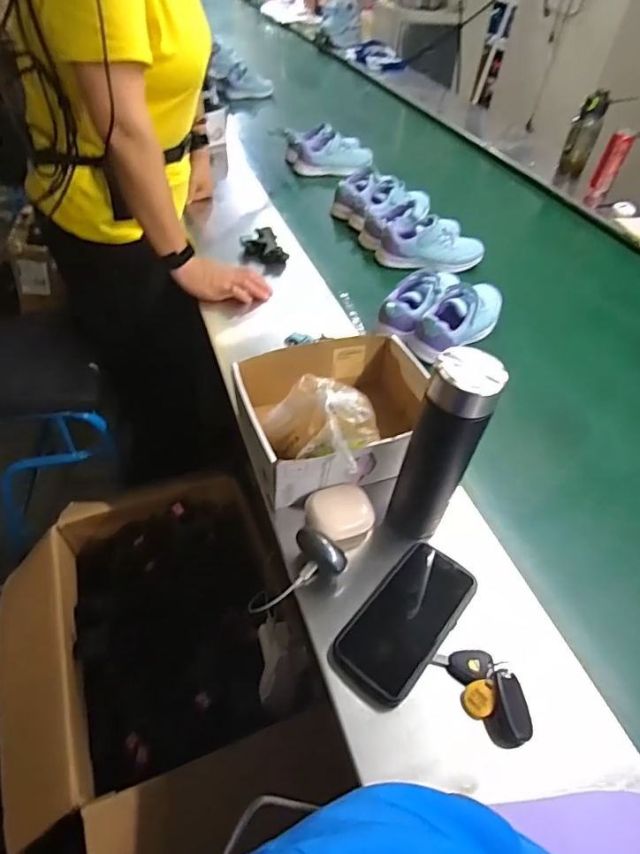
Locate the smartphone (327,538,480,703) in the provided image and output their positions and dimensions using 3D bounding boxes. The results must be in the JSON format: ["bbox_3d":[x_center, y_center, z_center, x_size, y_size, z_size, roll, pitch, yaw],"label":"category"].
[{"bbox_3d":[0.087,0.189,0.499,0.078,0.013,0.166,31,51,27],"label":"smartphone"}]

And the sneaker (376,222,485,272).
[{"bbox_3d":[0.229,-0.368,1.023,0.210,0.076,0.075,0,47,-3],"label":"sneaker"}]

